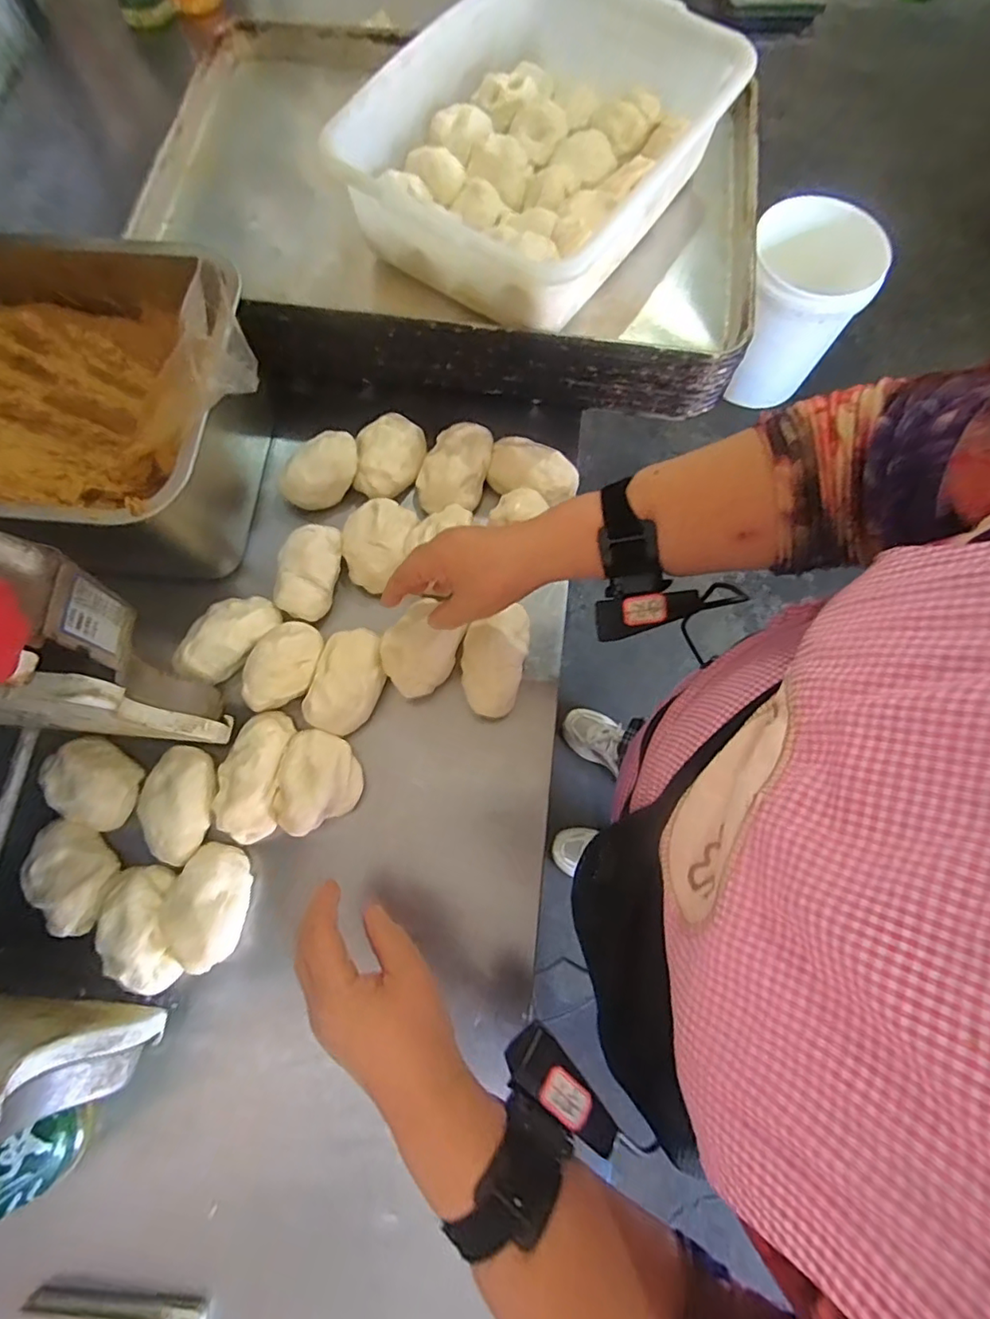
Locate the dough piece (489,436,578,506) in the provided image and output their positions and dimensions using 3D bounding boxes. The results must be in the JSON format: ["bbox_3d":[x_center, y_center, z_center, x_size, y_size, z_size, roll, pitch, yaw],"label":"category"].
[{"bbox_3d":[0.039,-0.187,0.556,0.086,0.031,0.055,19,74,6],"label":"dough piece"}]

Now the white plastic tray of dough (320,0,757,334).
[{"bbox_3d":[0.046,-0.486,0.531,0.273,0.087,0.374,34,76,10],"label":"white plastic tray of dough"}]

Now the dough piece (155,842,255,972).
[{"bbox_3d":[-0.224,0.193,0.447,0.061,0.044,0.089,4,73,2],"label":"dough piece"}]

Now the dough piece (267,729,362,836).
[{"bbox_3d":[-0.147,0.102,0.467,0.065,0.035,0.082,13,74,4],"label":"dough piece"}]

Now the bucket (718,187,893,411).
[{"bbox_3d":[0.779,-0.884,1.437,0.321,0.366,0.378,13,74,4],"label":"bucket"}]

